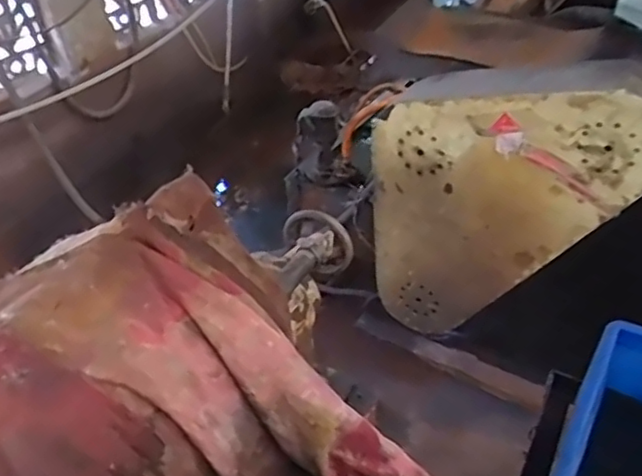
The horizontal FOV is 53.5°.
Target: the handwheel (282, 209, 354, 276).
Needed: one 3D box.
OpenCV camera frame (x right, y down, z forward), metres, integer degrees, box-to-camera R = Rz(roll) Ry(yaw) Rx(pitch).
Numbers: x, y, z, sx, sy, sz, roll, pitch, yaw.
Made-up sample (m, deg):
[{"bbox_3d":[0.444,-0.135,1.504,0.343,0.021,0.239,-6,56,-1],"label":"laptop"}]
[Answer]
[{"bbox_3d":[-0.007,0.004,1.009,0.123,0.118,0.023,16,41,24],"label":"handwheel"}]

